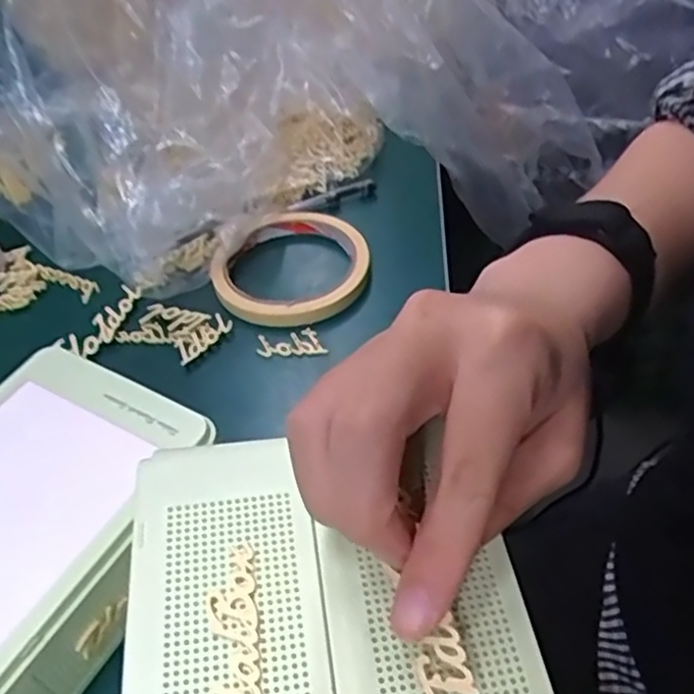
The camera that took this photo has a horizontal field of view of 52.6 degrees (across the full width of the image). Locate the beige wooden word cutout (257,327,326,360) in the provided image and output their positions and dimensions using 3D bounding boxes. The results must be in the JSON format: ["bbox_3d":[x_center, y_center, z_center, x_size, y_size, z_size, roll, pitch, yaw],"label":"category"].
[{"bbox_3d":[-0.031,-0.003,0.393,0.036,0.004,0.018,-4,57,-4],"label":"beige wooden word cutout"}]

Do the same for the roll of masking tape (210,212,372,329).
[{"bbox_3d":[-0.035,-0.052,0.421,0.091,0.014,0.088,-3,47,3],"label":"roll of masking tape"}]

